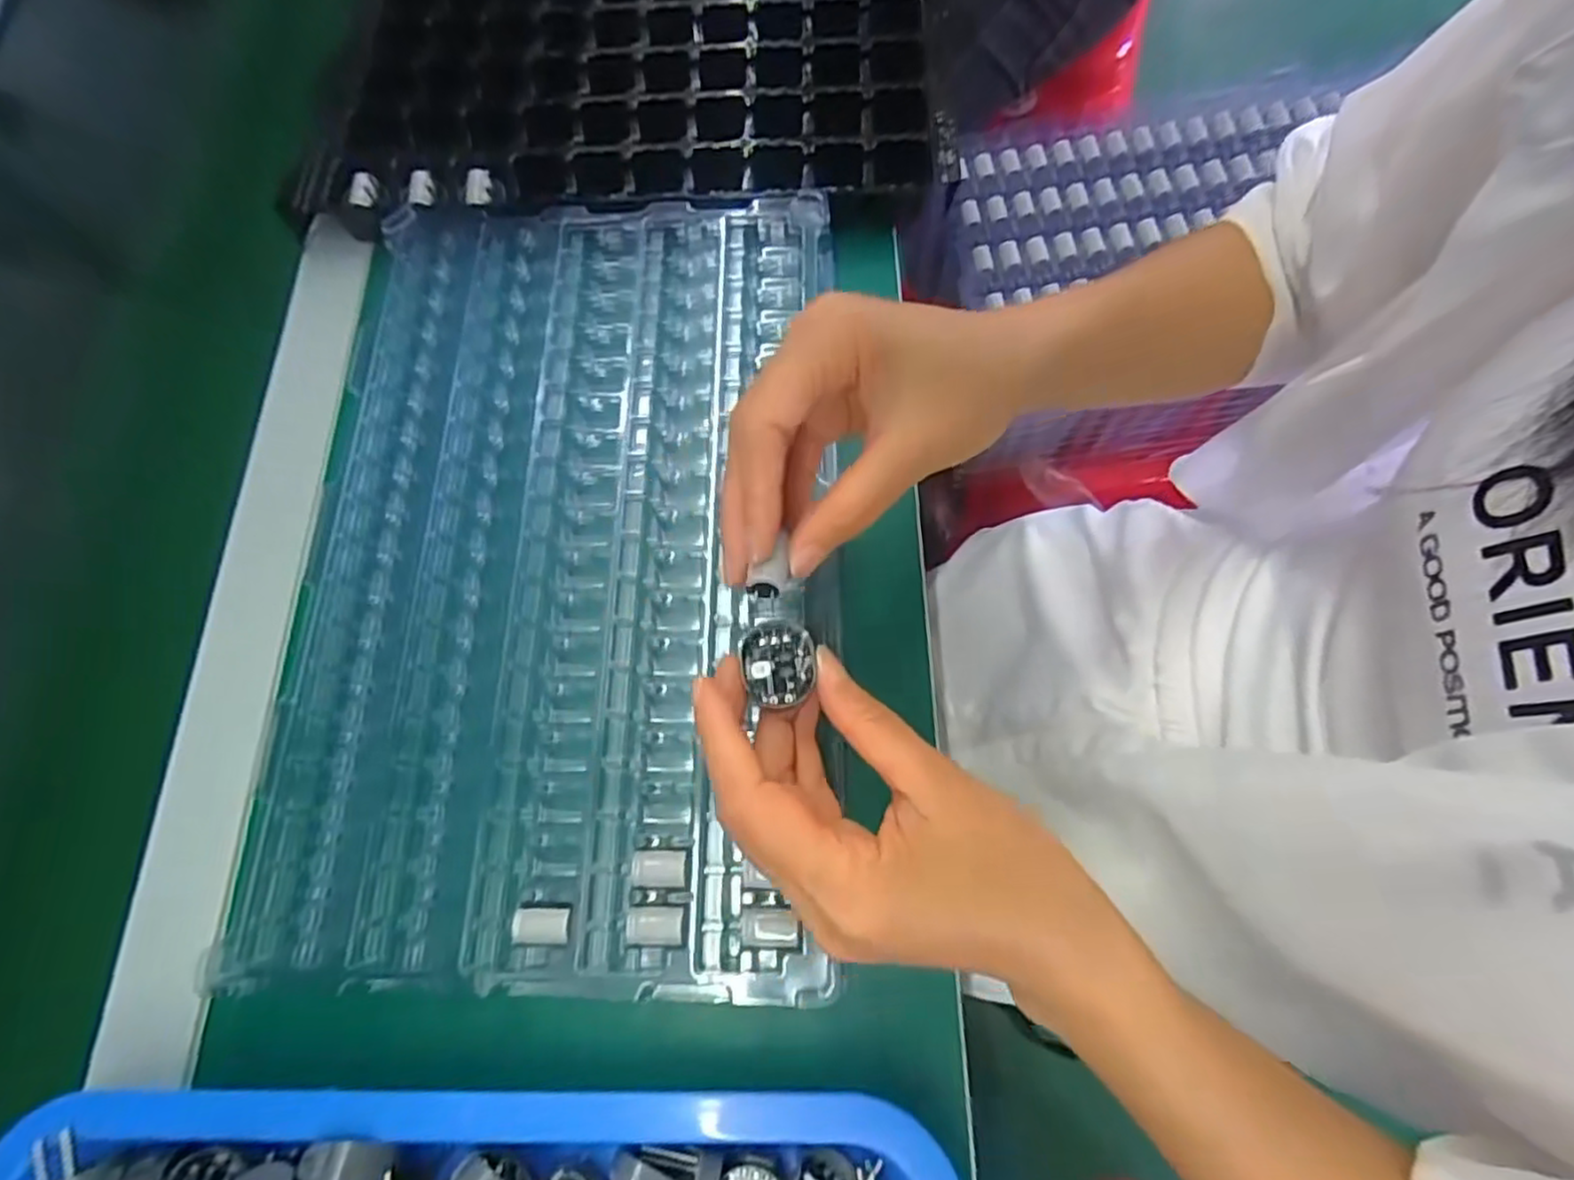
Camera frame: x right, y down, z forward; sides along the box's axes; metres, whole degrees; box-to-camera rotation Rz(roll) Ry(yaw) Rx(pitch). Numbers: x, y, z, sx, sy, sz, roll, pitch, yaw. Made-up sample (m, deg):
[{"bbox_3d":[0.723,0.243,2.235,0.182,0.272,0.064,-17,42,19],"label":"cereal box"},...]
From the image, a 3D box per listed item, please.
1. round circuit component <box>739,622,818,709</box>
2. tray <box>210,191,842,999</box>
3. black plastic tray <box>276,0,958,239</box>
[{"bbox_3d":[-0.004,0.023,0.233,0.023,0.004,0.027,0,69,3],"label":"round circuit component"},{"bbox_3d":[-0.099,-0.024,0.315,0.230,0.027,0.358,-3,72,4],"label":"tray"},{"bbox_3d":[-0.090,-0.297,0.403,0.342,0.029,0.212,0,72,4],"label":"black plastic tray"}]

